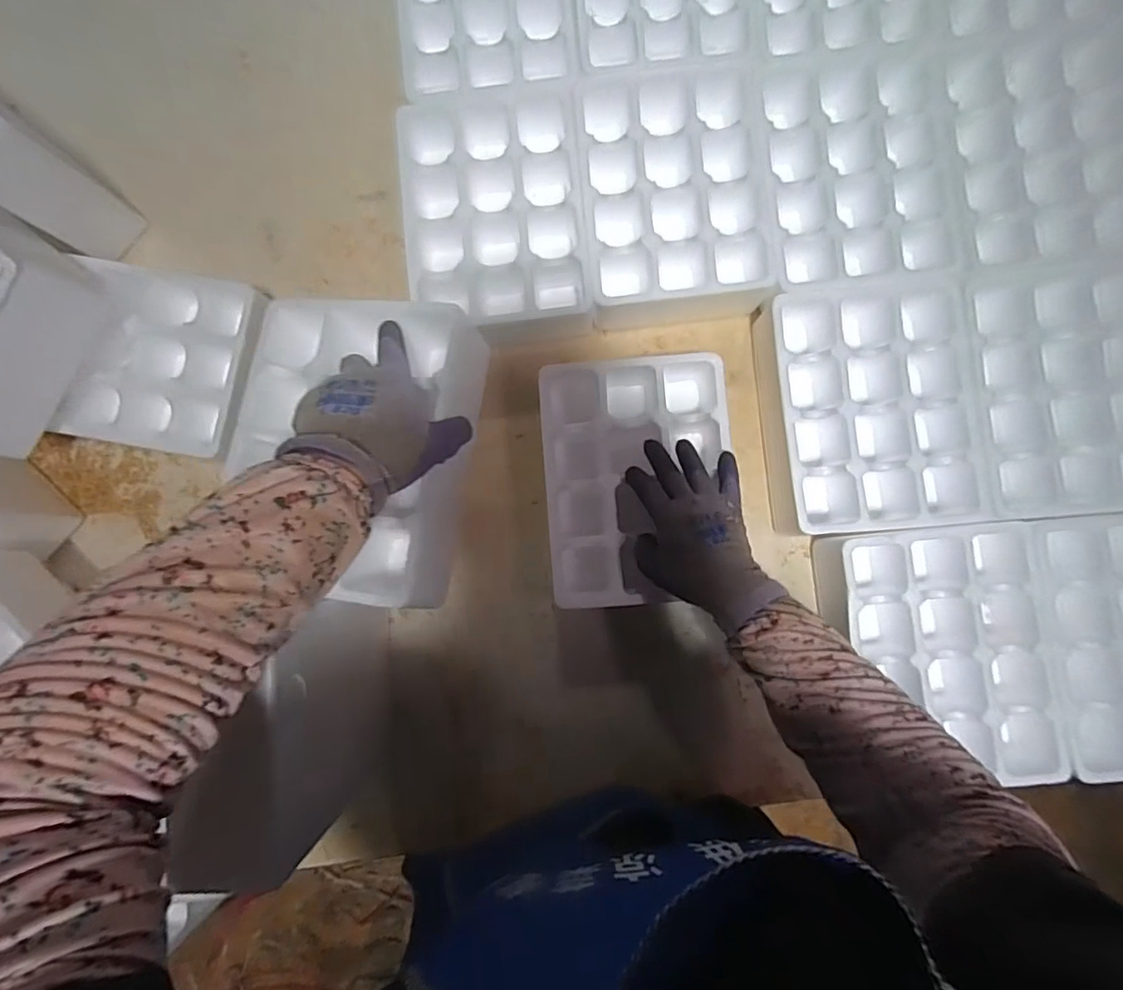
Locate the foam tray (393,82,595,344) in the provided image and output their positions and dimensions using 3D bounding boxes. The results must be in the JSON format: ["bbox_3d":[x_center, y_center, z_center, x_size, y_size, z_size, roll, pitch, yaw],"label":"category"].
[{"bbox_3d":[-0.070,-0.295,0.605,0.186,0.039,0.262,-6,86,2],"label":"foam tray"}]

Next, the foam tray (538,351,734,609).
[{"bbox_3d":[0.077,-0.014,0.605,0.184,0.080,0.246,-4,82,-1],"label":"foam tray"}]

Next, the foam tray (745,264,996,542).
[{"bbox_3d":[0.308,-0.091,0.599,0.201,0.080,0.246,-5,87,1],"label":"foam tray"}]

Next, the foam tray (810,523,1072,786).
[{"bbox_3d":[0.367,0.150,0.573,0.185,0.081,0.235,-5,87,1],"label":"foam tray"}]

